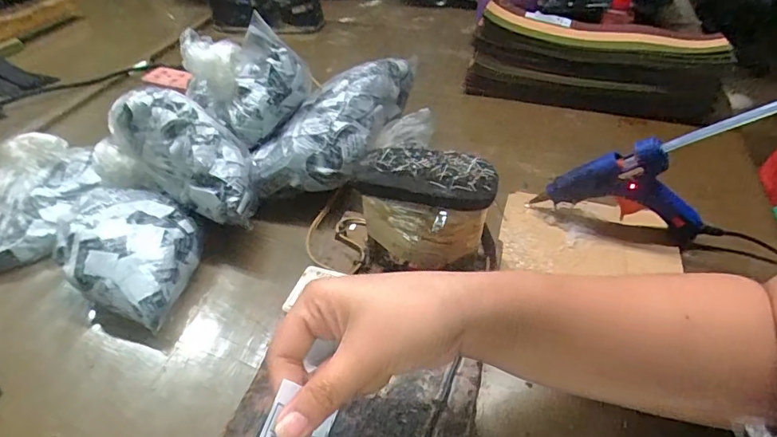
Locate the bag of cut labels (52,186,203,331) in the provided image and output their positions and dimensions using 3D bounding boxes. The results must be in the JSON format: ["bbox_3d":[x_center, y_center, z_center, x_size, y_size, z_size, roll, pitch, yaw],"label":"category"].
[{"bbox_3d":[-0.231,0.027,0.419,0.134,0.056,0.110,15,46,18],"label":"bag of cut labels"}]

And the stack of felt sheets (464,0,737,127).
[{"bbox_3d":[0.261,-0.202,0.599,0.293,0.085,0.111,19,48,22],"label":"stack of felt sheets"}]

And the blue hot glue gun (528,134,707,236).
[{"bbox_3d":[0.213,-0.028,0.422,0.136,0.098,0.023,12,46,16],"label":"blue hot glue gun"}]

